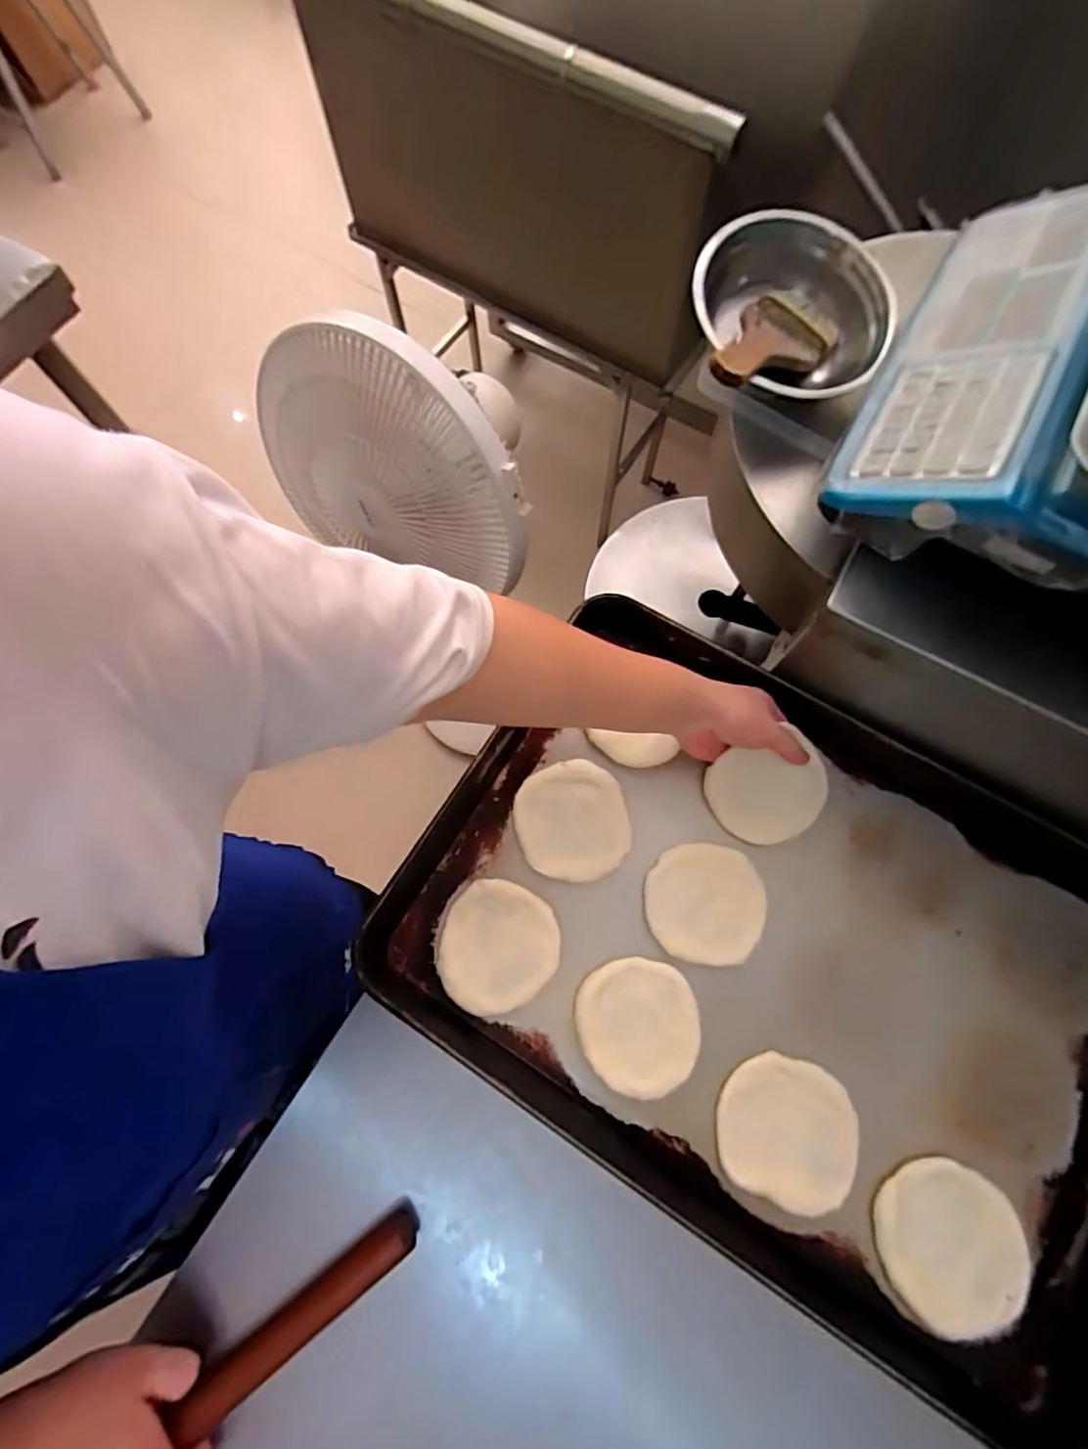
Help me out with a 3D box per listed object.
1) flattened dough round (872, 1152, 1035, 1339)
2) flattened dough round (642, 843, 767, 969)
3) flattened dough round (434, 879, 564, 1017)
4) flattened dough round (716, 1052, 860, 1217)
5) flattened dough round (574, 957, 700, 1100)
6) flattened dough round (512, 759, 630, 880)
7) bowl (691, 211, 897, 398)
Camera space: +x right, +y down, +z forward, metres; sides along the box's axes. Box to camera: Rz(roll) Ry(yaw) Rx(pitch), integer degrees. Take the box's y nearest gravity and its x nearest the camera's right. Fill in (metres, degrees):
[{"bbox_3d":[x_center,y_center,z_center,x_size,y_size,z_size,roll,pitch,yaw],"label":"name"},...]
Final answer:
[{"bbox_3d":[0.297,0.382,0.431,0.098,0.014,0.102,0,76,-2],"label":"flattened dough round"},{"bbox_3d":[0.138,0.153,0.507,0.099,0.005,0.095,0,76,-2],"label":"flattened dough round"},{"bbox_3d":[-0.039,0.188,0.495,0.095,0.011,0.100,0,76,-2],"label":"flattened dough round"},{"bbox_3d":[0.187,0.313,0.454,0.101,0.010,0.097,0,76,-2],"label":"flattened dough round"},{"bbox_3d":[0.077,0.244,0.477,0.095,0.010,0.096,0,76,-2],"label":"flattened dough round"},{"bbox_3d":[0.024,0.086,0.525,0.096,0.009,0.102,0,76,-2],"label":"flattened dough round"},{"bbox_3d":[0.193,-0.334,0.482,0.152,0.061,0.161,0,76,-2],"label":"bowl"}]

